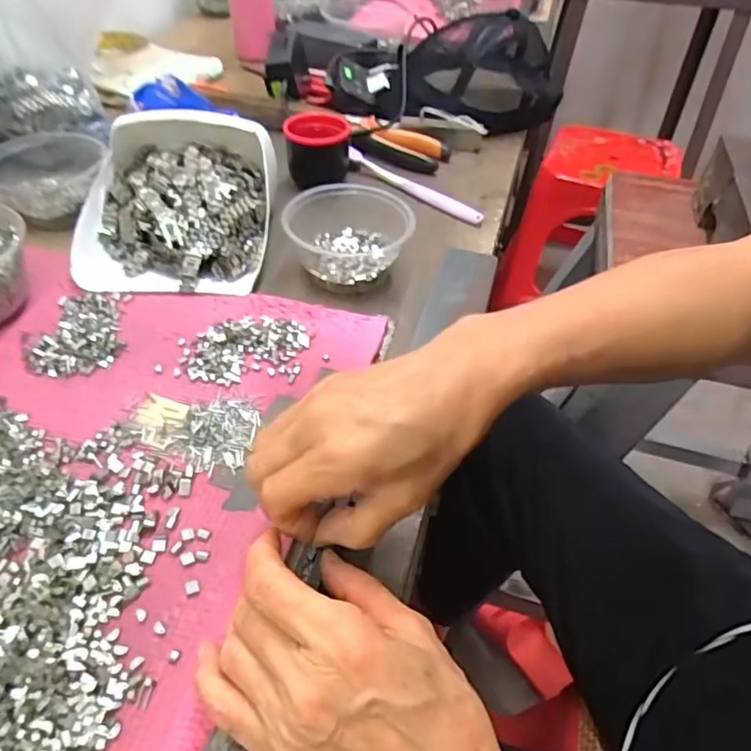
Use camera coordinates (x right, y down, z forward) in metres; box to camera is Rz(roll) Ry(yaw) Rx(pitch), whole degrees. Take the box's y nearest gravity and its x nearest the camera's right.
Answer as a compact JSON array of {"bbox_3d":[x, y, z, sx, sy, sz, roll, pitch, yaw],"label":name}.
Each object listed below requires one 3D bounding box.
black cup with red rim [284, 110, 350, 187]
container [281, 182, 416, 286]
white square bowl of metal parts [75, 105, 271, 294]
[{"bbox_3d":[-0.057,-0.231,0.592,0.066,0.053,0.054,-3,48,-9],"label":"black cup with red rim"},{"bbox_3d":[-0.025,-0.122,0.502,0.105,0.048,0.105,3,47,-3],"label":"container"},{"bbox_3d":[-0.169,-0.158,0.495,0.159,0.076,0.173,1,47,-5],"label":"white square bowl of metal parts"}]

